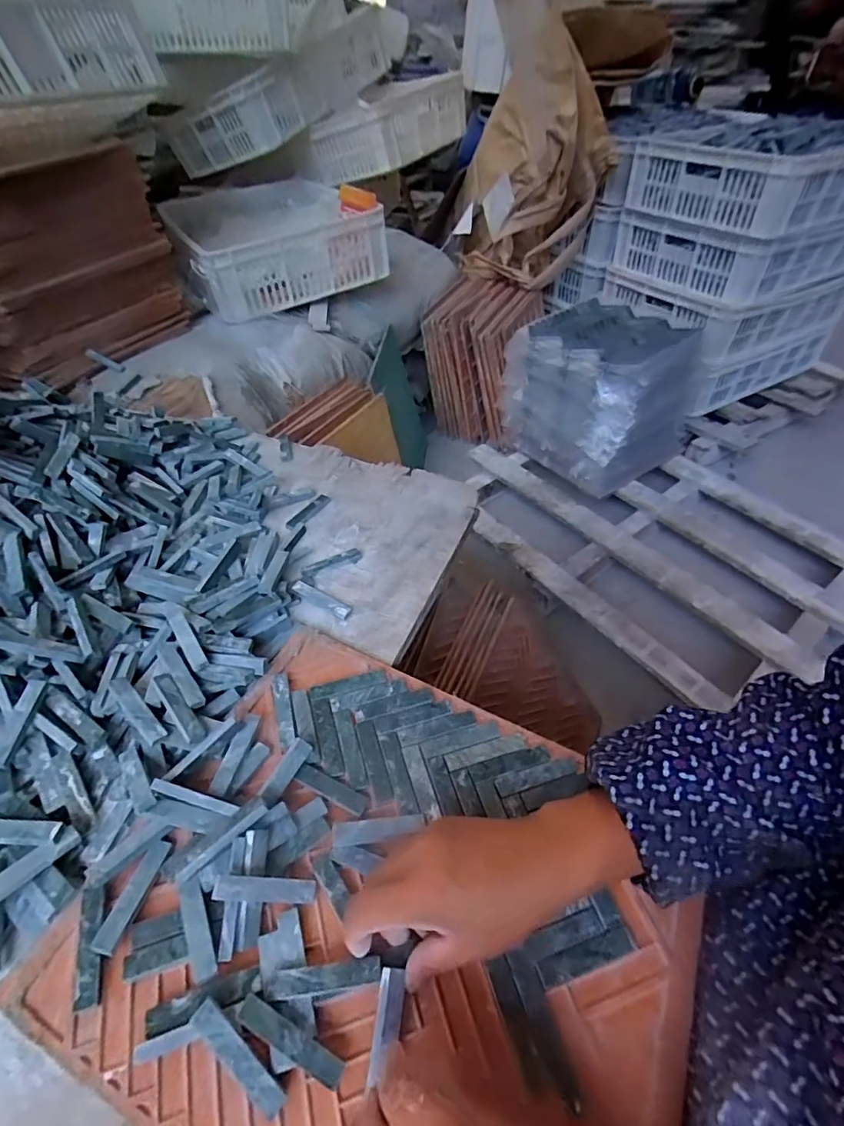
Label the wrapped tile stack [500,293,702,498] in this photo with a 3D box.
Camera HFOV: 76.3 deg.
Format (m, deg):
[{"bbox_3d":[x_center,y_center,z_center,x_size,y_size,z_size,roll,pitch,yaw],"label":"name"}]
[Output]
[{"bbox_3d":[0.416,-0.381,1.222,0.359,0.299,0.303,-32,51,-27],"label":"wrapped tile stack"}]

